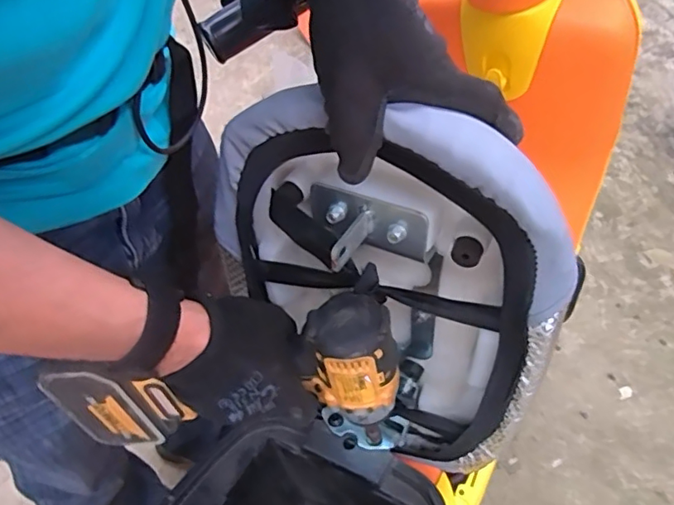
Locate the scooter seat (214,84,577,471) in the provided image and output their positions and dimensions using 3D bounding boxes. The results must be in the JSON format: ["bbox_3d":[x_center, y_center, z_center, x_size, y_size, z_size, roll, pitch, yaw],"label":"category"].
[{"bbox_3d":[0.032,0.032,0.435,0.264,0.322,0.080,32,58,20],"label":"scooter seat"}]

